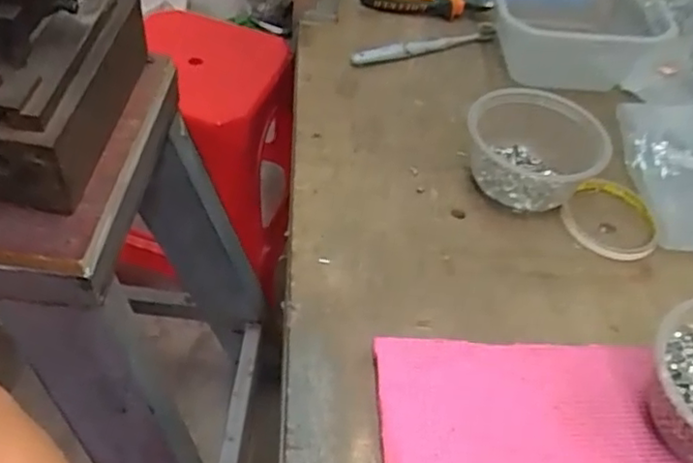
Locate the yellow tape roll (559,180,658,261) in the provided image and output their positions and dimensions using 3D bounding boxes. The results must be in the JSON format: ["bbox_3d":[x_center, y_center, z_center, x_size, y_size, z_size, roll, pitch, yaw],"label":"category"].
[{"bbox_3d":[0.229,-0.012,0.558,0.078,0.015,0.082,5,47,-5],"label":"yellow tape roll"}]

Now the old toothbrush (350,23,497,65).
[{"bbox_3d":[0.087,-0.204,0.711,0.179,0.019,0.017,-17,52,-23],"label":"old toothbrush"}]

